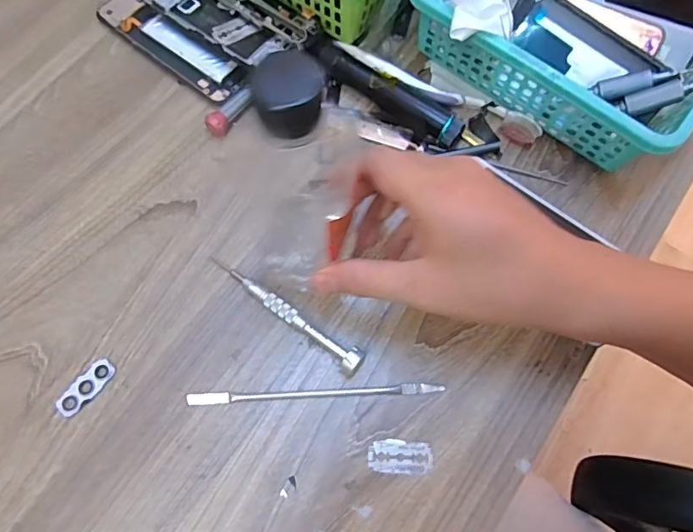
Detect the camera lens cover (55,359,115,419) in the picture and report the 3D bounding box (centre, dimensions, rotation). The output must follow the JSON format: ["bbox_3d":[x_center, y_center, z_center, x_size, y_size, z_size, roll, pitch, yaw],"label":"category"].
[{"bbox_3d":[-0.173,0.081,0.334,0.015,0.004,0.042,40,76,9],"label":"camera lens cover"}]

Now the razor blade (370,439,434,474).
[{"bbox_3d":[0.035,0.125,0.328,0.041,0.004,0.020,8,73,0],"label":"razor blade"}]

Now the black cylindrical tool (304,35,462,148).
[{"bbox_3d":[0.031,-0.141,0.402,0.140,0.024,0.025,37,75,9],"label":"black cylindrical tool"}]

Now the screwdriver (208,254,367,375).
[{"bbox_3d":[-0.040,0.029,0.349,0.127,0.017,0.017,39,76,9],"label":"screwdriver"}]

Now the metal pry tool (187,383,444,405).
[{"bbox_3d":[-0.020,0.086,0.337,0.168,0.006,0.007,-2,73,-3],"label":"metal pry tool"}]

